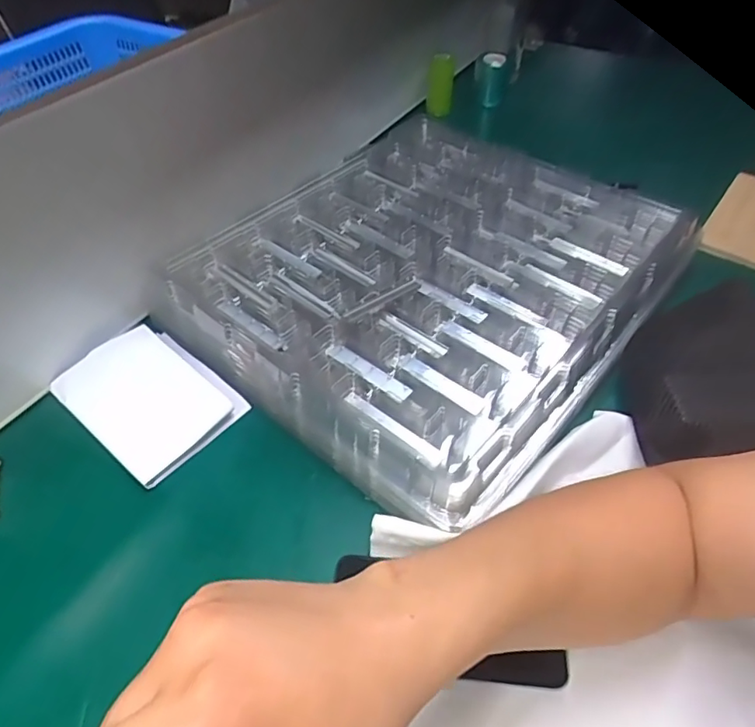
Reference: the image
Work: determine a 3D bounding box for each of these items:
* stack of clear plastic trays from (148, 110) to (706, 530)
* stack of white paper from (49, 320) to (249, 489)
[{"bbox_3d":[0.057,-0.095,0.575,0.391,0.059,0.453,33,57,26],"label":"stack of clear plastic trays"},{"bbox_3d":[-0.204,0.027,0.500,0.158,0.021,0.108,32,56,26],"label":"stack of white paper"}]

